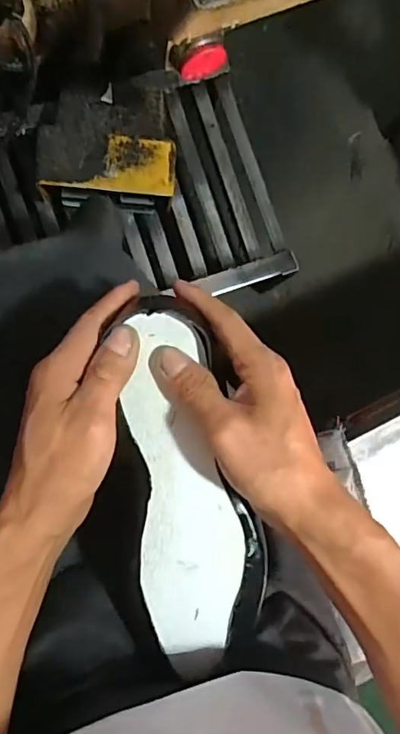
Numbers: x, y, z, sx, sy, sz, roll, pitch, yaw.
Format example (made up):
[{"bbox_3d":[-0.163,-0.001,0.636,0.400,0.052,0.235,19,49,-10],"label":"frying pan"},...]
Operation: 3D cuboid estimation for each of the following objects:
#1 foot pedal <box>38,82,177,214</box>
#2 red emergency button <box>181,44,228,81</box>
[{"bbox_3d":[-0.159,-0.395,0.917,0.233,0.124,0.225,-2,89,-8],"label":"foot pedal"},{"bbox_3d":[0.006,-0.396,0.675,0.060,0.038,0.021,-21,92,-8],"label":"red emergency button"}]

